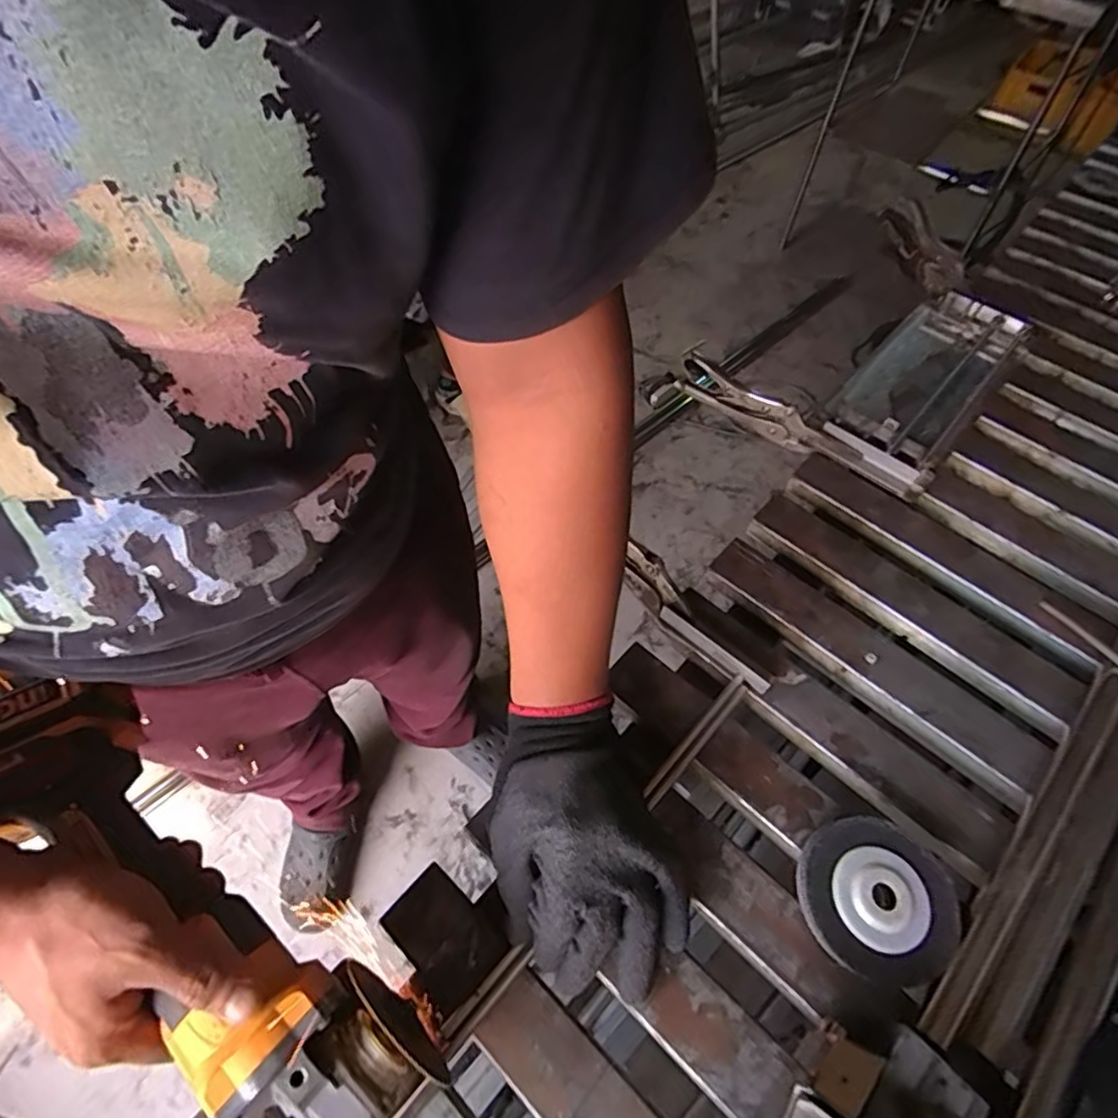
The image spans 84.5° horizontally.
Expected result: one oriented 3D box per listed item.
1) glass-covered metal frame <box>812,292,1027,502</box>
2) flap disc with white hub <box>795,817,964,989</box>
[{"bbox_3d":[0.410,-0.205,0.702,0.128,0.027,0.339,34,60,20],"label":"glass-covered metal frame"},{"bbox_3d":[0.208,0.225,0.410,0.088,0.026,0.094,1,55,-1],"label":"flap disc with white hub"}]

